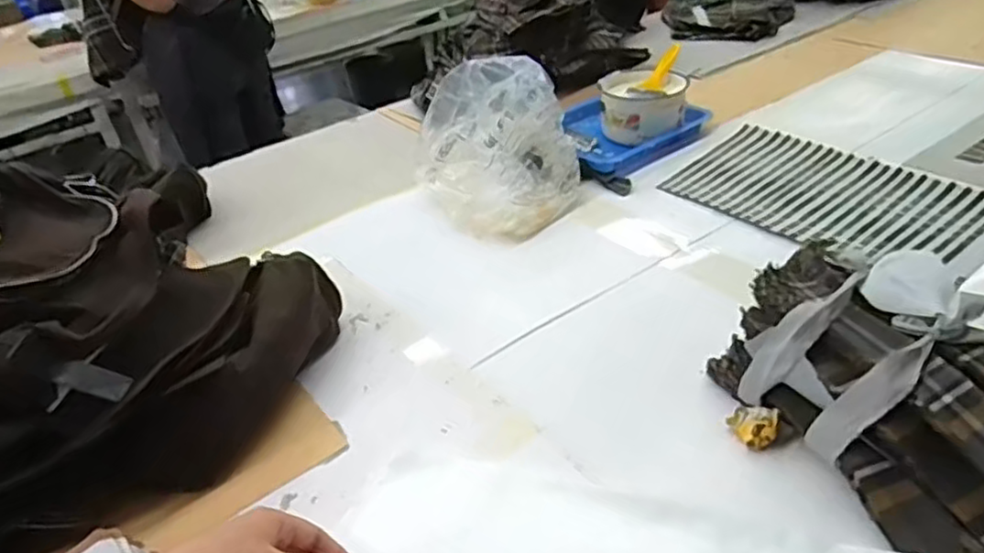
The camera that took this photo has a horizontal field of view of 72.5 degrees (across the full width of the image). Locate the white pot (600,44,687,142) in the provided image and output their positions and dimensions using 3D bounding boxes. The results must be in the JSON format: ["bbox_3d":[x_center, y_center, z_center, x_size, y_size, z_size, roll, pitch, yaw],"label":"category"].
[{"bbox_3d":[0.259,-0.293,1.158,0.144,0.083,0.159,-2,35,6],"label":"white pot"}]

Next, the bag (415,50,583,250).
[{"bbox_3d":[-0.003,-0.194,0.981,0.236,0.175,0.207,9,38,21],"label":"bag"}]

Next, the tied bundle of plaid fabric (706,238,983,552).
[{"bbox_3d":[0.341,0.090,0.559,0.193,0.112,0.306,-19,37,-17],"label":"tied bundle of plaid fabric"}]

